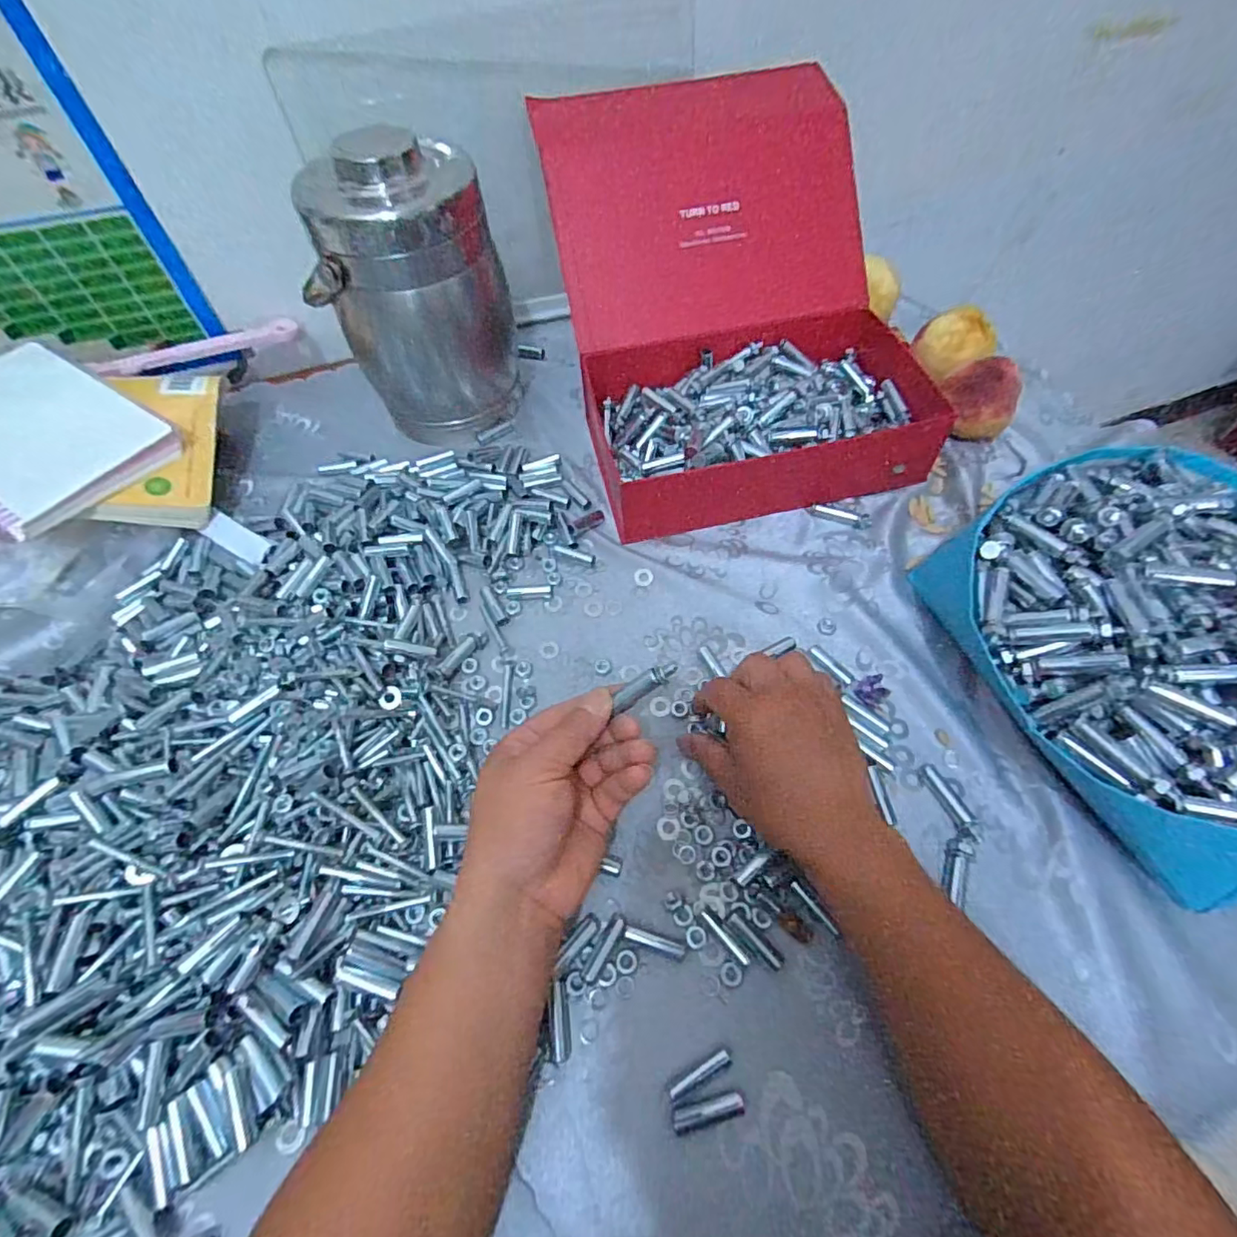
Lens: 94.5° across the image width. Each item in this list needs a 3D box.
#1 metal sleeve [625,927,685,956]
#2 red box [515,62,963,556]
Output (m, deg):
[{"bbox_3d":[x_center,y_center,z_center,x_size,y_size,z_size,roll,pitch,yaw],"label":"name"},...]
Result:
[{"bbox_3d":[0.022,0.199,0.353,0.037,0.004,0.007,13,60,10],"label":"metal sleeve"},{"bbox_3d":[0.105,-0.305,0.542,0.291,0.201,0.368,-12,59,-5],"label":"red box"}]

